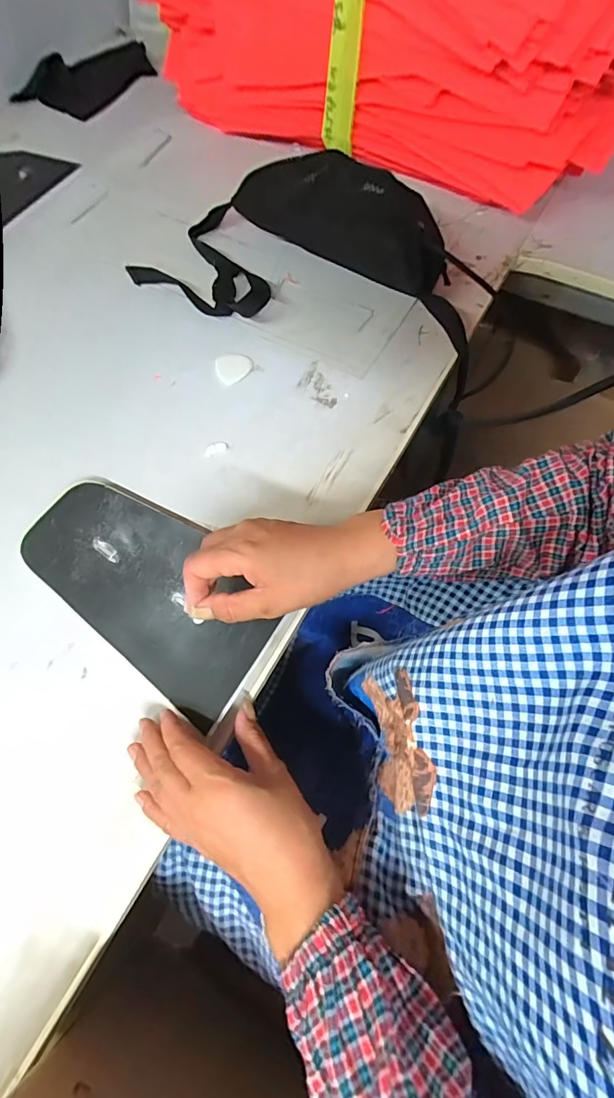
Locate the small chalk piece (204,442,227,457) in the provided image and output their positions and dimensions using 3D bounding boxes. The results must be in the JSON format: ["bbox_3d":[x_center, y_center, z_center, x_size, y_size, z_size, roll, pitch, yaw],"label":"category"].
[{"bbox_3d":[-0.097,-0.104,0.468,0.025,0.007,0.011,-19,65,9],"label":"small chalk piece"}]

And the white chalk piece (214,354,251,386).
[{"bbox_3d":[-0.082,-0.205,0.510,0.040,0.008,0.037,-1,65,3],"label":"white chalk piece"}]

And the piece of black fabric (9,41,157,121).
[{"bbox_3d":[-0.360,-0.767,0.741,0.225,0.069,0.050,-32,67,-11],"label":"piece of black fabric"}]

